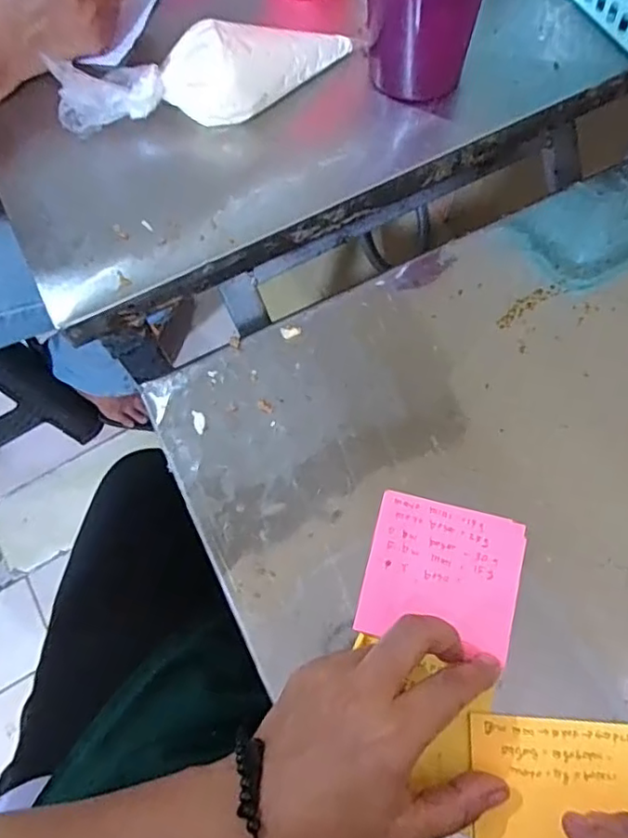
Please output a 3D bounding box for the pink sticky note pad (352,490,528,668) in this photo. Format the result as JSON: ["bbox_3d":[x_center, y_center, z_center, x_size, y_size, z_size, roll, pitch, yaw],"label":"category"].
[{"bbox_3d":[0.068,0.081,0.325,0.077,0.007,0.072,14,71,4],"label":"pink sticky note pad"}]

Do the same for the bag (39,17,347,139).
[{"bbox_3d":[-0.065,-0.211,0.383,0.180,0.047,0.045,-13,69,-2],"label":"bag"}]

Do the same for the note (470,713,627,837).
[{"bbox_3d":[0.113,0.180,0.284,0.074,0.014,0.073,4,70,0],"label":"note"}]

